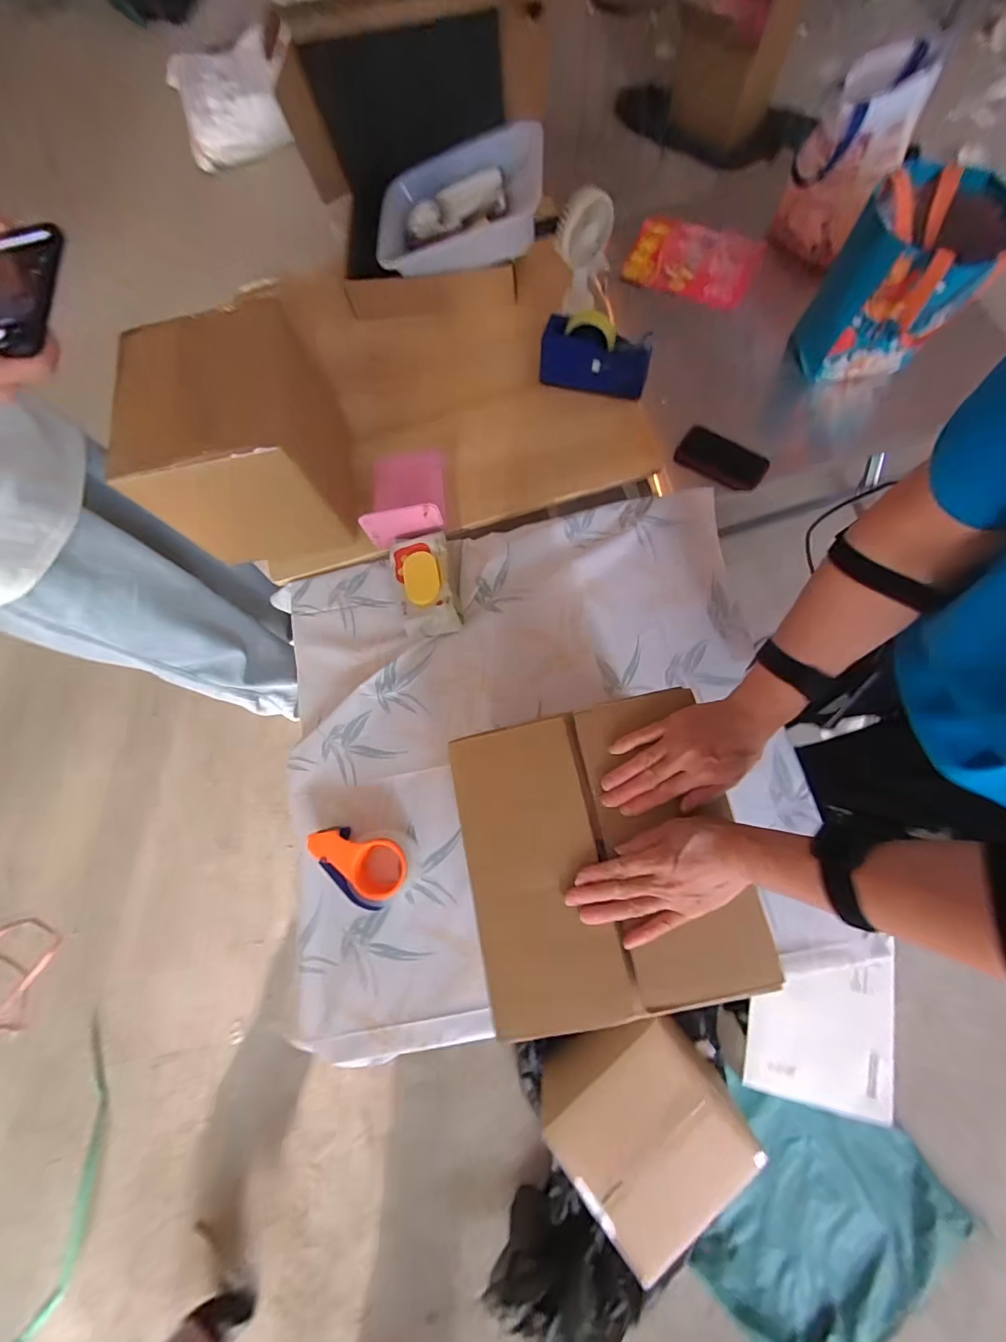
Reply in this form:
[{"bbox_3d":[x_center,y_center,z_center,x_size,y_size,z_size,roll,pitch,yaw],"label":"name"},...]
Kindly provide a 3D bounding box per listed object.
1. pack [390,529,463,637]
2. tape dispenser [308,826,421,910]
[{"bbox_3d":[-0.138,-0.155,0.816,0.111,0.061,0.186,-14,74,3],"label":"pack"},{"bbox_3d":[-0.209,0.293,0.690,0.152,0.065,0.104,3,75,7],"label":"tape dispenser"}]

